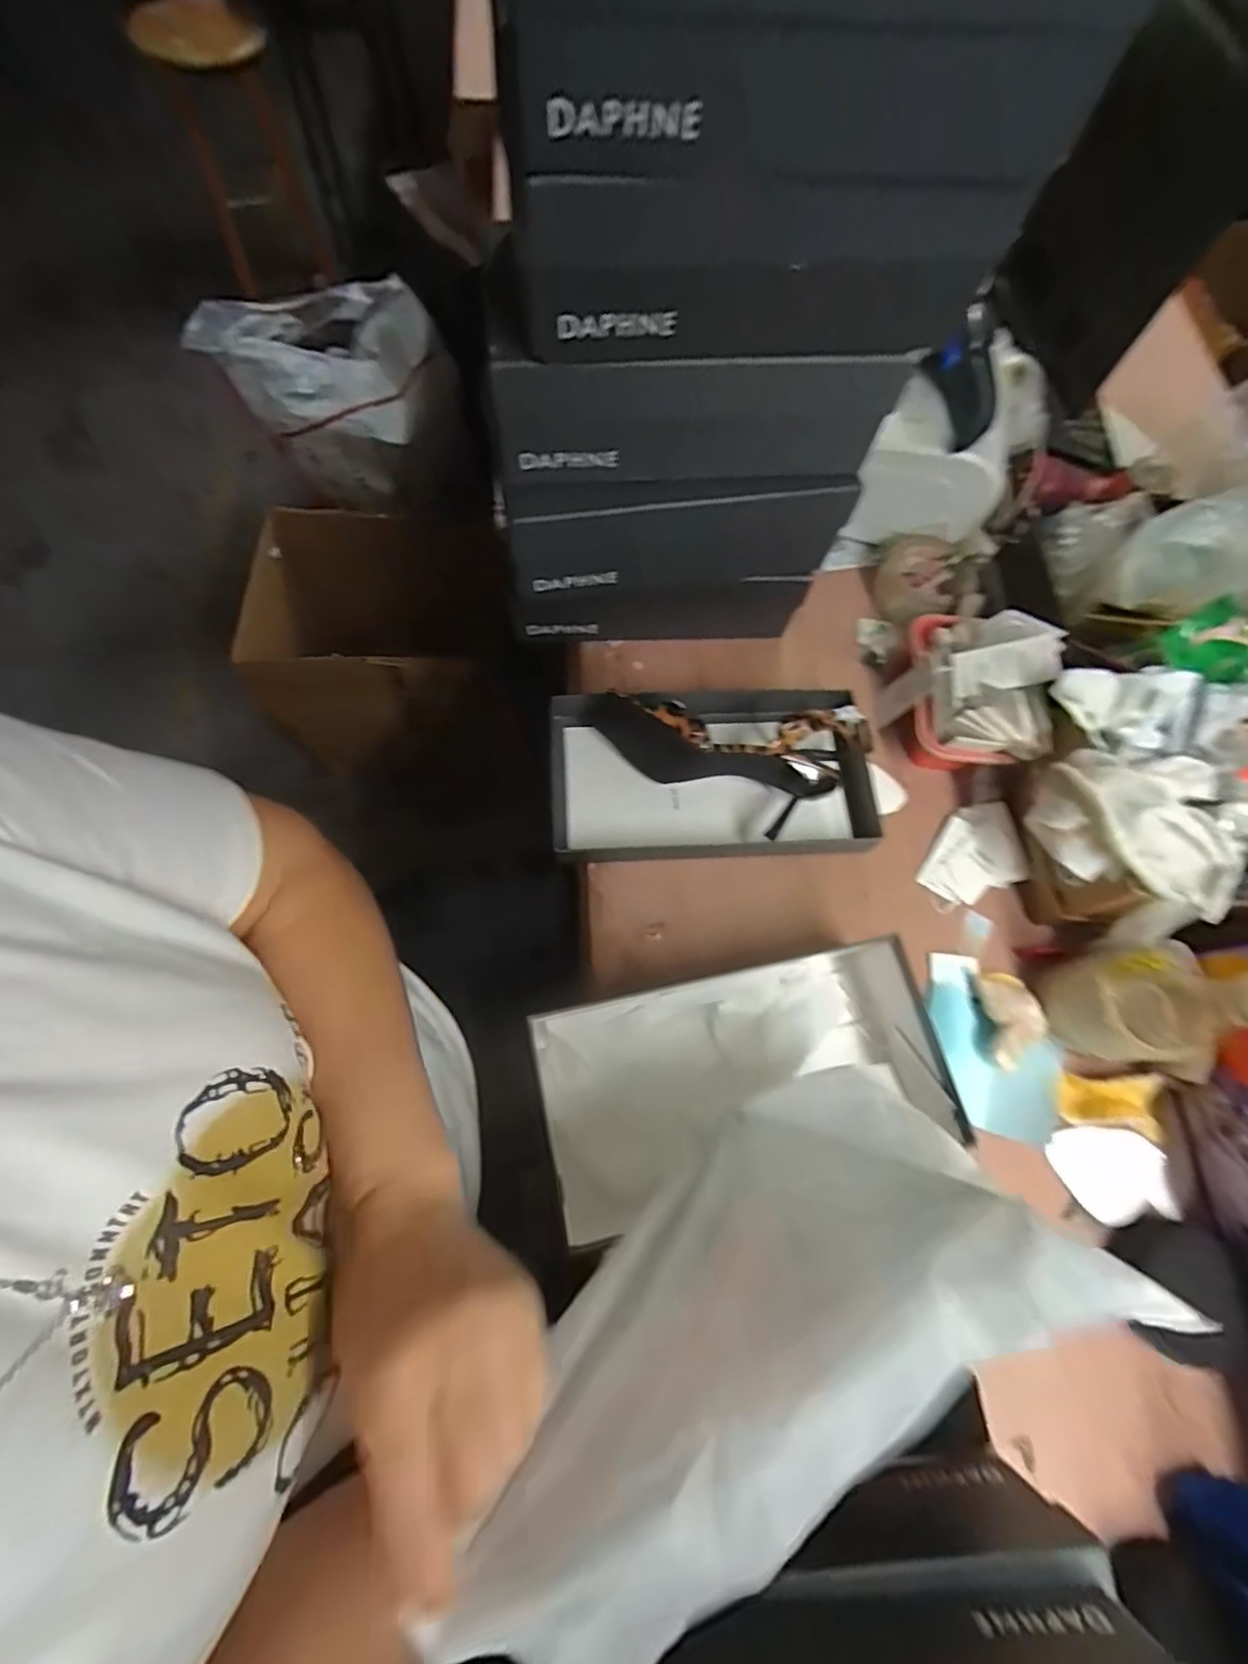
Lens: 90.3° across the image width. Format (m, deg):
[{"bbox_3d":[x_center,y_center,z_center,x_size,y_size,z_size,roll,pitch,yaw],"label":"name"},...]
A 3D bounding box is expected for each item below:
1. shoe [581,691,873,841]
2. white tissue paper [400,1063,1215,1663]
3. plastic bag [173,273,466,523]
[{"bbox_3d":[0.095,-0.063,0.589,0.274,0.083,0.124,7,70,0],"label":"shoe"},{"bbox_3d":[0.071,0.222,0.299,0.278,0.141,0.121,-22,73,-10],"label":"white tissue paper"},{"bbox_3d":[-0.528,-0.845,1.227,0.399,0.310,0.328,5,70,-1],"label":"plastic bag"}]

